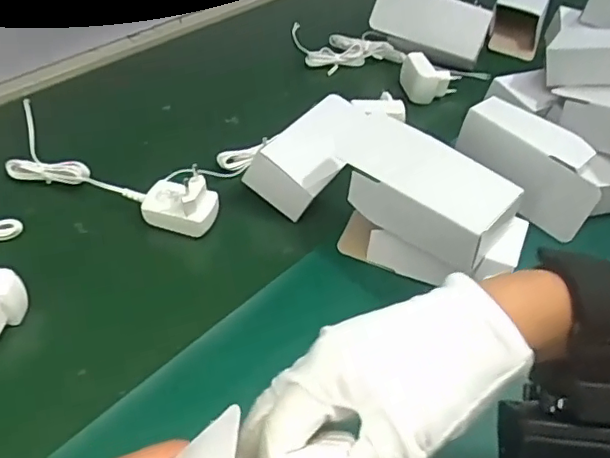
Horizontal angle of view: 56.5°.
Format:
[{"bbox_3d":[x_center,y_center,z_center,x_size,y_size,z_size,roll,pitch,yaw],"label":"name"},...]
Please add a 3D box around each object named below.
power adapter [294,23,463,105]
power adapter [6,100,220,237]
[{"bbox_3d":[0.073,-0.222,0.722,0.240,0.042,0.094,26,50,20],"label":"power adapter"},{"bbox_3d":[-0.195,-0.055,0.523,0.252,0.058,0.068,23,49,17],"label":"power adapter"}]

